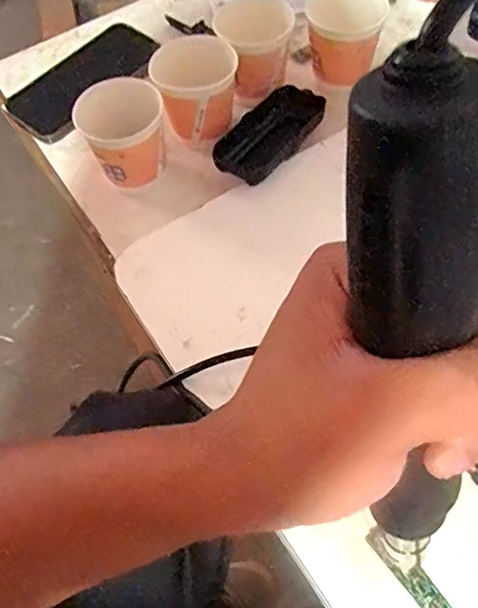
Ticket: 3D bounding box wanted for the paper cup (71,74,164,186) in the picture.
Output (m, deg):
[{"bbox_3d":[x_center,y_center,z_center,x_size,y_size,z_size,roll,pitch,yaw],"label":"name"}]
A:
[{"bbox_3d":[-0.091,-0.137,0.468,0.069,0.074,0.064,-27,62,-12],"label":"paper cup"}]

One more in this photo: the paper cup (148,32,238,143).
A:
[{"bbox_3d":[-0.036,-0.183,0.478,0.067,0.069,0.057,-9,60,-2],"label":"paper cup"}]

